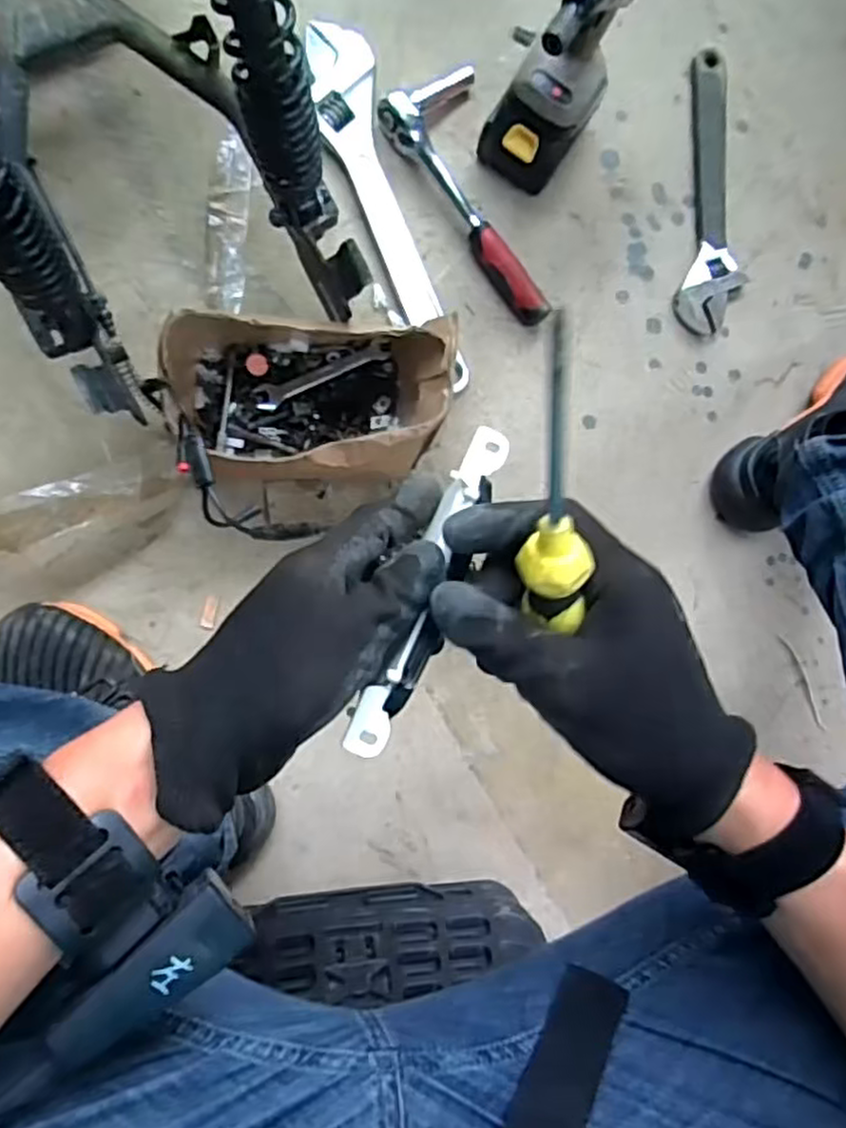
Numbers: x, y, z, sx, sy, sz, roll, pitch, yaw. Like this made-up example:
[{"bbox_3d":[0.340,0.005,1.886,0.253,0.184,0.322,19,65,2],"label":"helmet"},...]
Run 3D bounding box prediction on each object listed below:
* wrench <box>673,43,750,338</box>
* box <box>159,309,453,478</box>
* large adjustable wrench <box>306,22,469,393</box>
[{"bbox_3d":[0.293,-0.374,0.733,0.068,0.016,0.290,5,86,-9],"label":"wrench"},{"bbox_3d":[-0.096,-0.140,0.621,0.227,0.090,0.139,2,87,-9],"label":"box"},{"bbox_3d":[-0.036,-0.325,0.674,0.065,0.021,0.342,-17,90,-9],"label":"large adjustable wrench"}]

